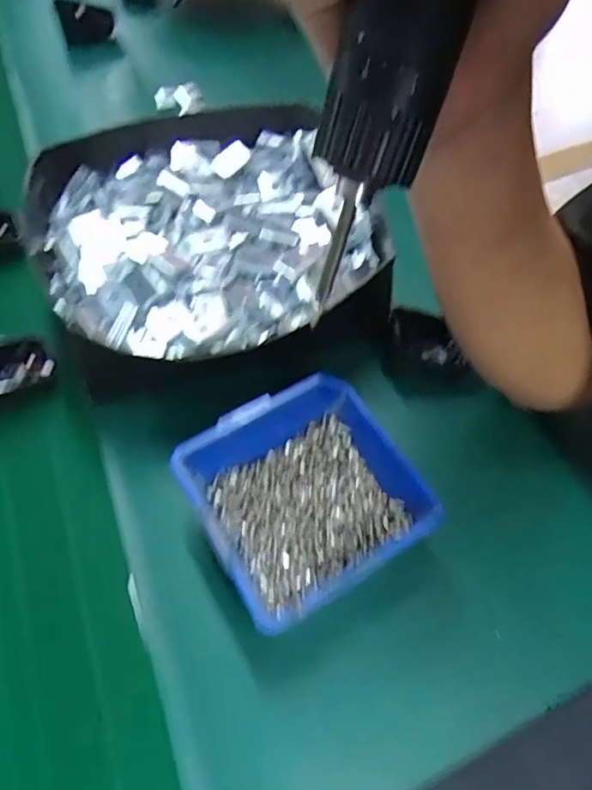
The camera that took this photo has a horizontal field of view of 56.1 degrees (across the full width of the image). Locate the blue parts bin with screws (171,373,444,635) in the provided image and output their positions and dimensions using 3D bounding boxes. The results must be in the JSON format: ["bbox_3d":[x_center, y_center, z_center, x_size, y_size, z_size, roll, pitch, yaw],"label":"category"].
[{"bbox_3d":[0.008,0.060,0.331,0.124,0.061,0.114,-27,62,-16],"label":"blue parts bin with screws"}]

